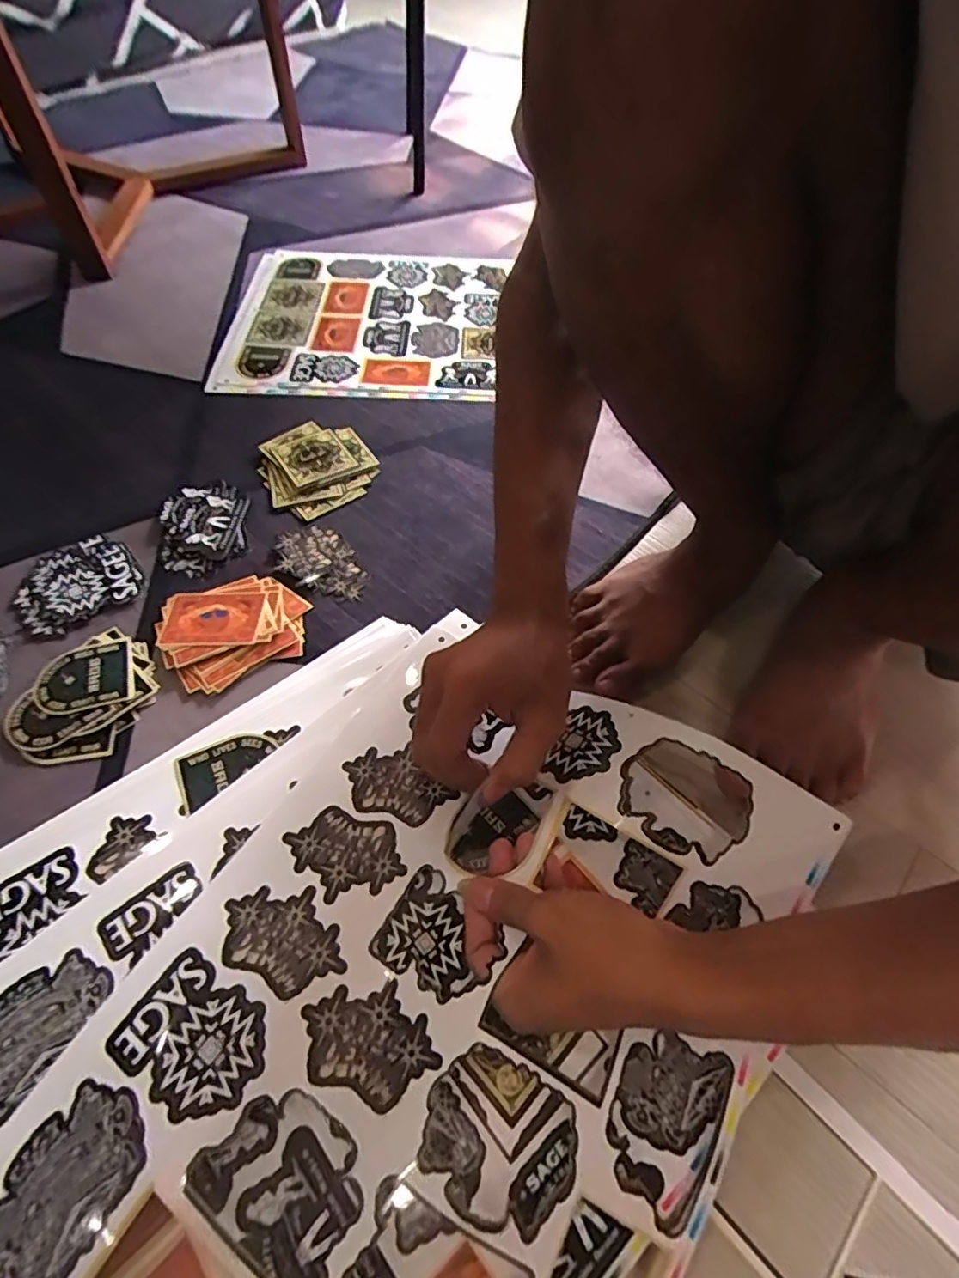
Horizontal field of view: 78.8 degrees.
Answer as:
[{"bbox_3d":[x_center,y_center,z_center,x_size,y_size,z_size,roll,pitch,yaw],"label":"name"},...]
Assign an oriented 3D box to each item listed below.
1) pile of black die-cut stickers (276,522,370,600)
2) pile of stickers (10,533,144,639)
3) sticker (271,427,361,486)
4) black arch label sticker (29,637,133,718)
[{"bbox_3d":[-0.142,-0.070,0.526,0.100,0.006,0.062,39,63,21],"label":"pile of black die-cut stickers"},{"bbox_3d":[-0.350,-0.049,0.503,0.096,0.006,0.084,-34,64,-22],"label":"pile of stickers"},{"bbox_3d":[-0.169,-0.187,0.599,0.065,0.008,0.069,-29,65,-21],"label":"sticker"},{"bbox_3d":[-0.304,0.032,0.448,0.070,0.005,0.062,-20,58,-20],"label":"black arch label sticker"}]

